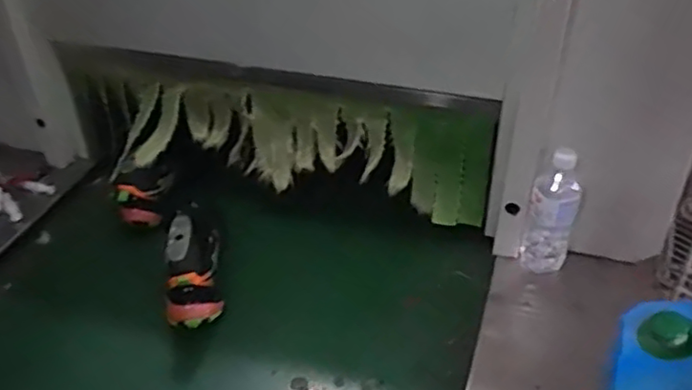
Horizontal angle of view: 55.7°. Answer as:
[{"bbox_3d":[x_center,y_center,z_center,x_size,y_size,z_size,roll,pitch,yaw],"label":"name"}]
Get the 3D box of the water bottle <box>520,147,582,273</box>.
[{"bbox_3d":[0.303,0.025,0.963,0.065,0.204,0.049,13,40,18],"label":"water bottle"}]

